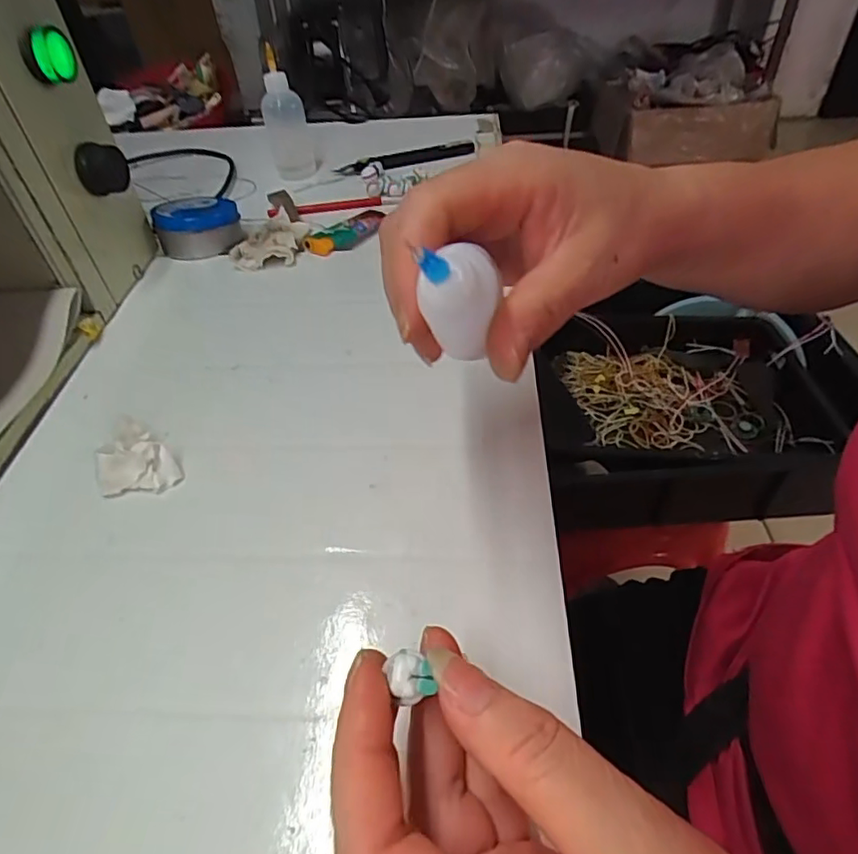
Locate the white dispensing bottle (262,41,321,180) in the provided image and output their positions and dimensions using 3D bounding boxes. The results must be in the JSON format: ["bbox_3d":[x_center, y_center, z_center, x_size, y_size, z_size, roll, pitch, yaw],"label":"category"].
[{"bbox_3d":[-0.133,-0.293,0.539,0.041,0.098,0.044,-11,46,-6],"label":"white dispensing bottle"}]

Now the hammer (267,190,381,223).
[{"bbox_3d":[-0.095,-0.202,0.514,0.094,0.015,0.048,-18,47,-13],"label":"hammer"}]

